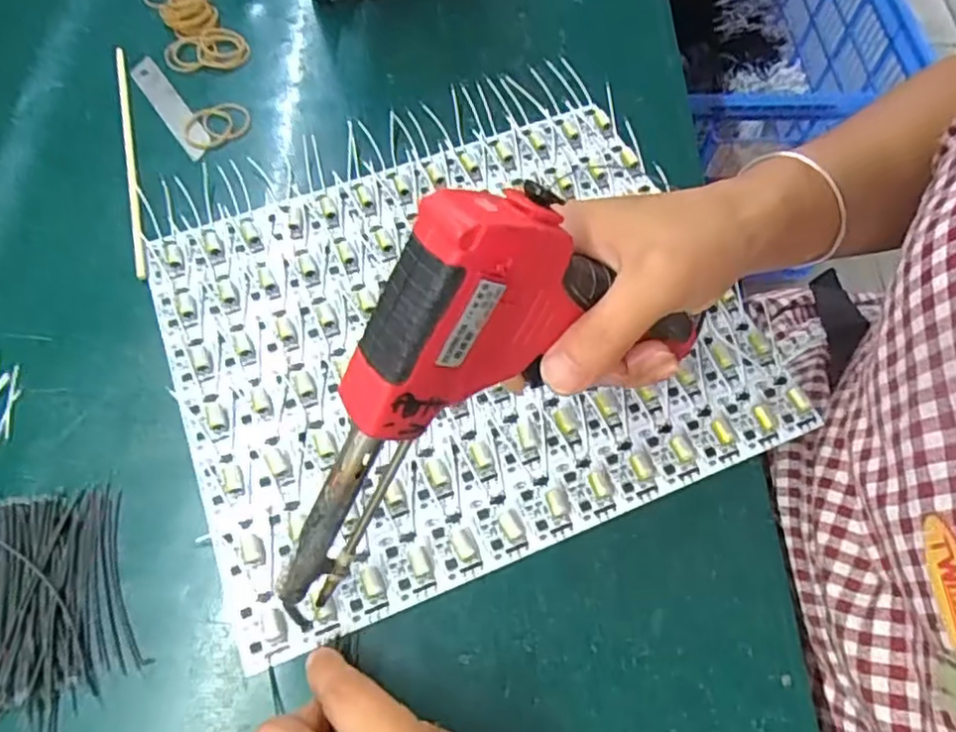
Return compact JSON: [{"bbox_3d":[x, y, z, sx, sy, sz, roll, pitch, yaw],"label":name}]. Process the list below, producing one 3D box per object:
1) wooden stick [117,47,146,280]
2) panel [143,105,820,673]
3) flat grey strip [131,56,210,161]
[{"bbox_3d":[-0.213,-0.132,0.420,0.005,0.007,0.188,-14,63,-7],"label":"wooden stick"},{"bbox_3d":[-0.012,-0.020,0.363,0.286,0.010,0.239,-21,64,-10],"label":"panel"},{"bbox_3d":[-0.200,-0.169,0.447,0.018,0.004,0.099,-36,69,-7],"label":"flat grey strip"}]

